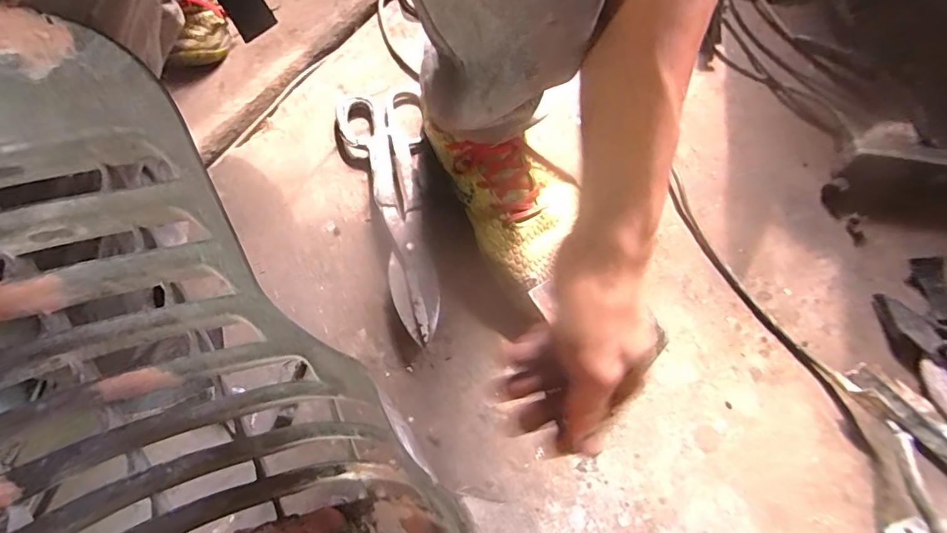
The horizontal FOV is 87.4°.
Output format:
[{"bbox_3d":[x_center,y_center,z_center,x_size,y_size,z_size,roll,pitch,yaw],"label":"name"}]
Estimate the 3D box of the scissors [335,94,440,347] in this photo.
[{"bbox_3d":[-0.083,-0.060,0.496,0.087,0.022,0.287,-7,65,-5],"label":"scissors"}]

